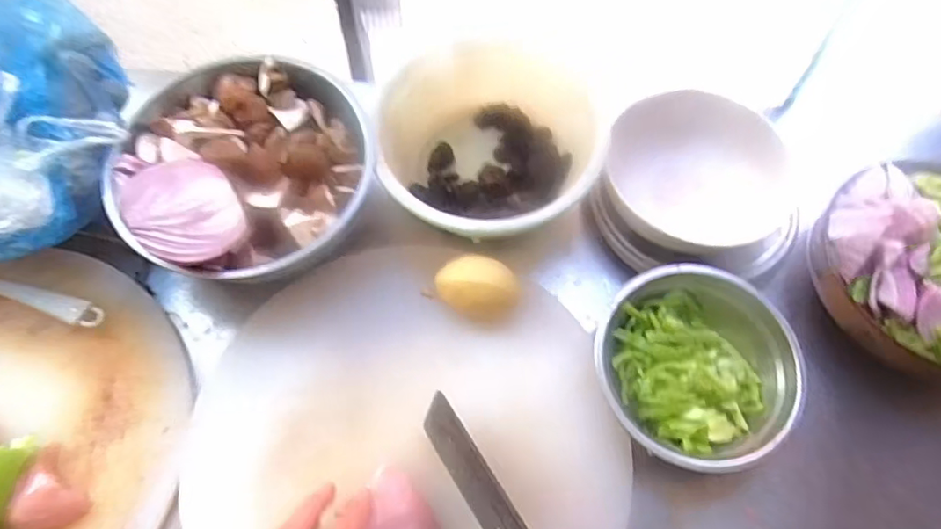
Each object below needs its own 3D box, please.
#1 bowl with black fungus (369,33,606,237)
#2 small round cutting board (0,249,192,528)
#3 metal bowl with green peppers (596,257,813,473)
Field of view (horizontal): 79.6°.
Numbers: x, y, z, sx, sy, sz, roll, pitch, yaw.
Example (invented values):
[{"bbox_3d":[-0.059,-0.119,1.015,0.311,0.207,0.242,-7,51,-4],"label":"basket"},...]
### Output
[{"bbox_3d":[0.013,-0.115,0.559,0.196,0.080,0.214,1,66,-2],"label":"bowl with black fungus"},{"bbox_3d":[-0.415,0.148,0.459,0.343,0.022,0.349,1,66,-2],"label":"small round cutting board"},{"bbox_3d":[0.189,0.088,0.486,0.163,0.063,0.165,1,66,-2],"label":"metal bowl with green peppers"}]

